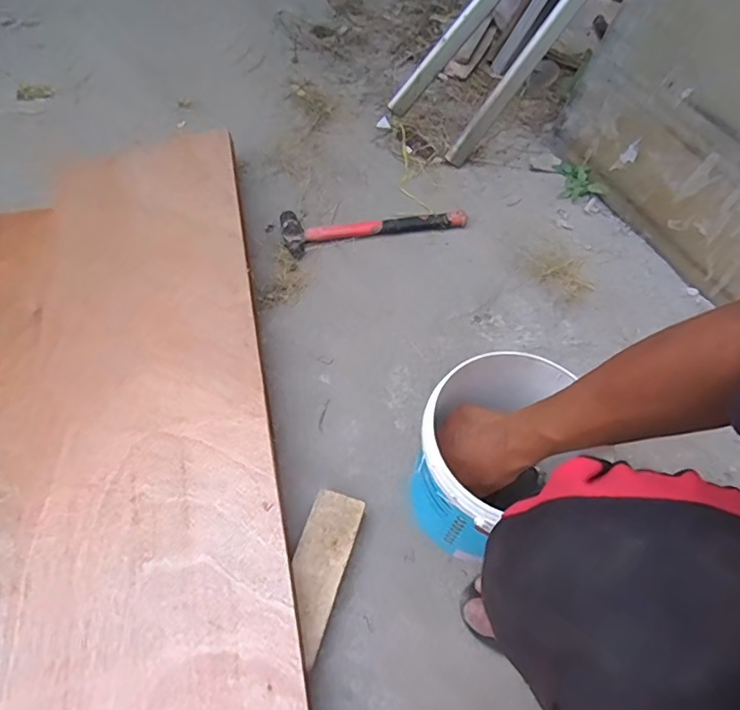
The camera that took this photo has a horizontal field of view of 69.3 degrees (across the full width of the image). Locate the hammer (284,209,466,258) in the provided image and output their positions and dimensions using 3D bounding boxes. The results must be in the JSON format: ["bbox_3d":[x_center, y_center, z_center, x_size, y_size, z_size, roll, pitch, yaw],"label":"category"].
[{"bbox_3d":[0.007,-0.225,0.901,0.307,0.033,0.085,-10,56,-11],"label":"hammer"}]

